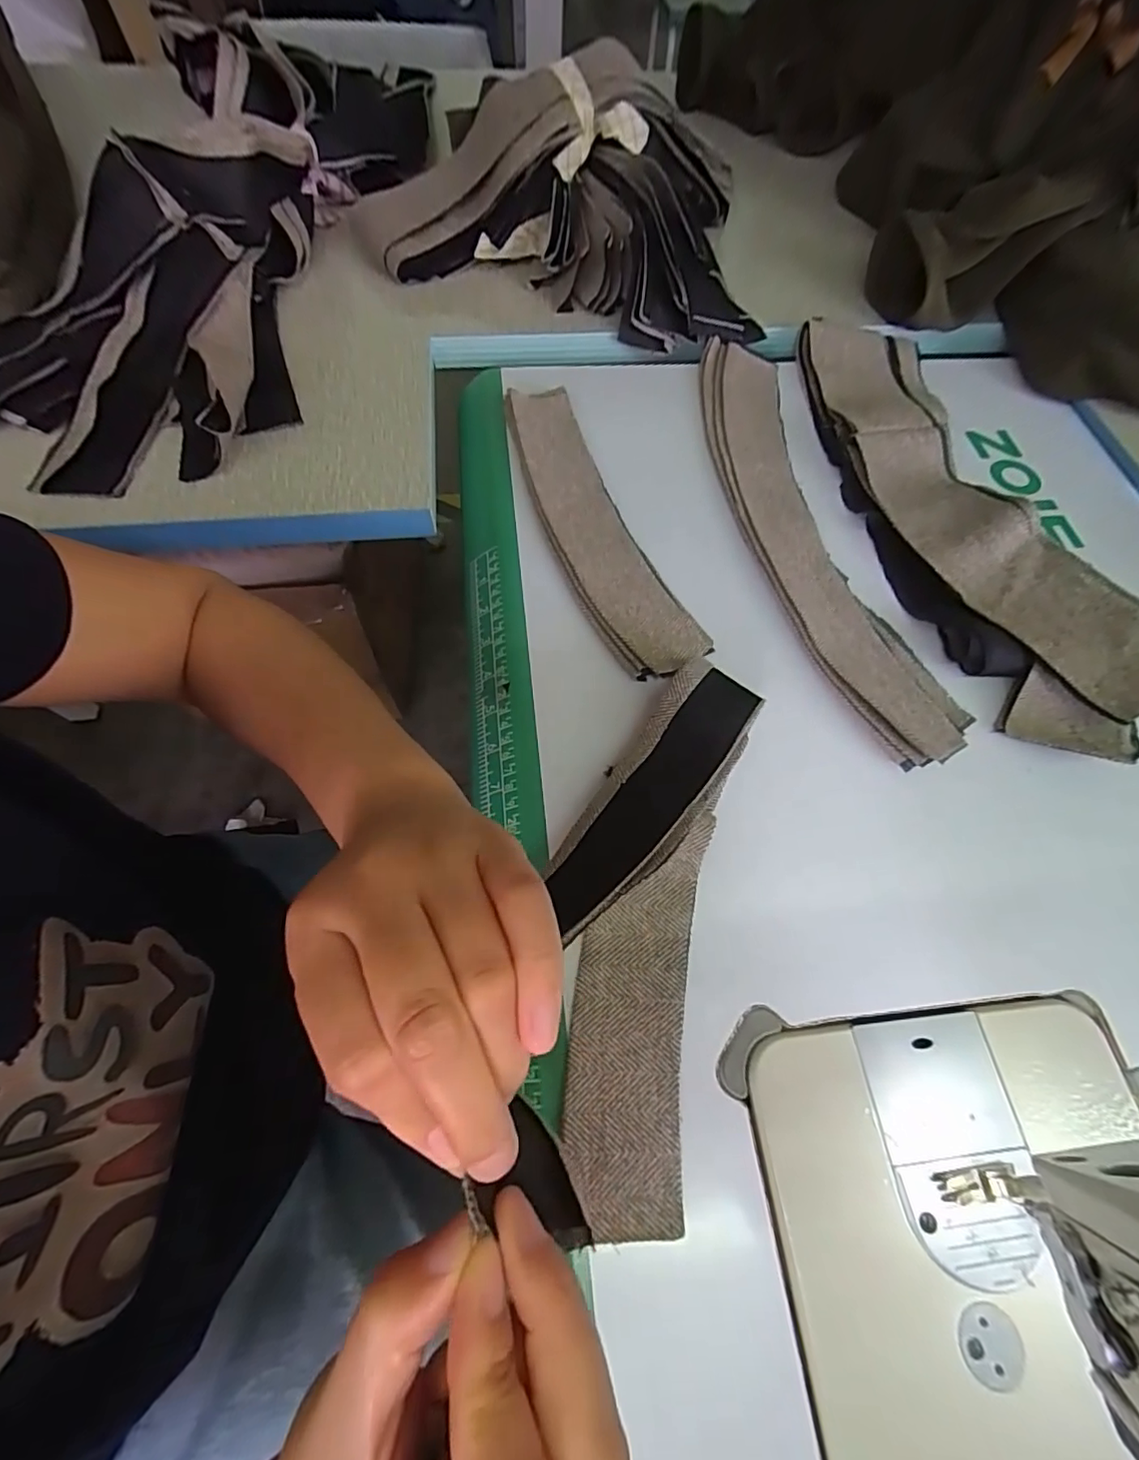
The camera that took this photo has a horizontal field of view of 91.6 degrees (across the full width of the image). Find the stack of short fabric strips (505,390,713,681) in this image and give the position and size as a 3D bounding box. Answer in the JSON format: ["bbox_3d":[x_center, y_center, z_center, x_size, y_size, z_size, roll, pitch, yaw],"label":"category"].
[{"bbox_3d":[0.014,-0.147,0.385,0.062,0.010,0.260,-20,67,-12],"label":"stack of short fabric strips"}]

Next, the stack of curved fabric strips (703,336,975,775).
[{"bbox_3d":[0.164,-0.155,0.396,0.086,0.010,0.385,-9,65,-8],"label":"stack of curved fabric strips"}]

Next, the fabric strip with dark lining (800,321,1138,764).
[{"bbox_3d":[0.268,-0.170,0.390,0.105,0.039,0.395,-7,65,-7],"label":"fabric strip with dark lining"}]

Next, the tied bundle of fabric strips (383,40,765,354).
[{"bbox_3d":[0.008,-0.463,0.480,0.304,0.108,0.218,6,64,-1],"label":"tied bundle of fabric strips"}]

